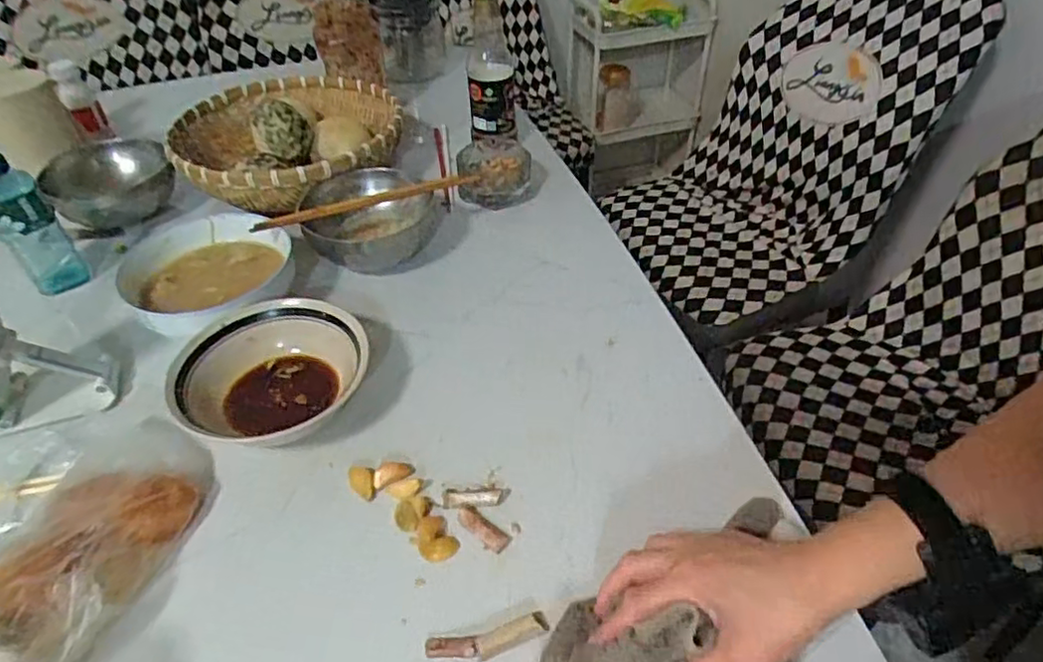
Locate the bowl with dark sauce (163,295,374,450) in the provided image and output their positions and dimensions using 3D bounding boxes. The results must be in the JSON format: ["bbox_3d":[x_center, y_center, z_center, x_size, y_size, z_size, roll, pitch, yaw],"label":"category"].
[{"bbox_3d":[-0.223,0.044,0.592,0.168,0.058,0.150,-17,45,-15],"label":"bowl with dark sauce"}]

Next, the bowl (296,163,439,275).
[{"bbox_3d":[-0.173,-0.122,0.753,0.144,0.078,0.140,-1,43,1],"label":"bowl"}]

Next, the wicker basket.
[{"bbox_3d":[-0.311,-0.257,0.878,0.292,0.084,0.302,-16,45,-15],"label":"wicker basket"}]

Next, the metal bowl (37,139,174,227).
[{"bbox_3d":[-0.521,-0.188,0.828,0.138,0.063,0.138,-1,43,1],"label":"metal bowl"}]

